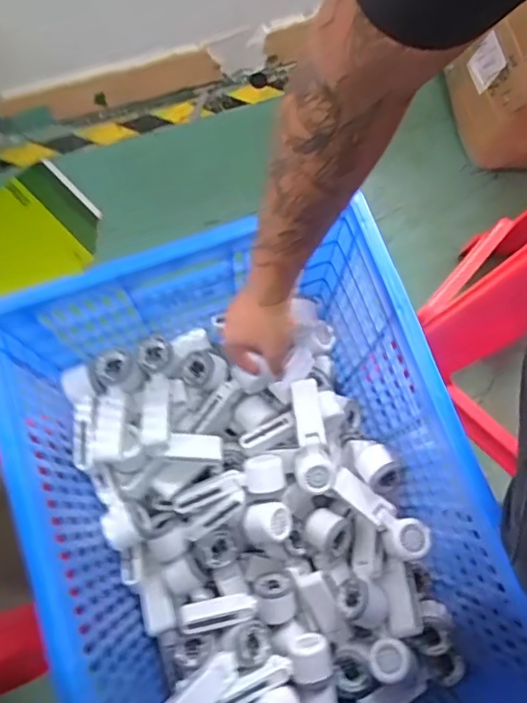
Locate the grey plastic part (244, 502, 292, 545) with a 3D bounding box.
[{"bbox_3d":[0.009,0.253,0.810,0.065,0.040,0.058,-11,78,9],"label":"grey plastic part"}]

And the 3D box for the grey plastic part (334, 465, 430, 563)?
[{"bbox_3d":[0.170,0.239,0.806,0.160,0.034,0.053,37,79,25],"label":"grey plastic part"}]

